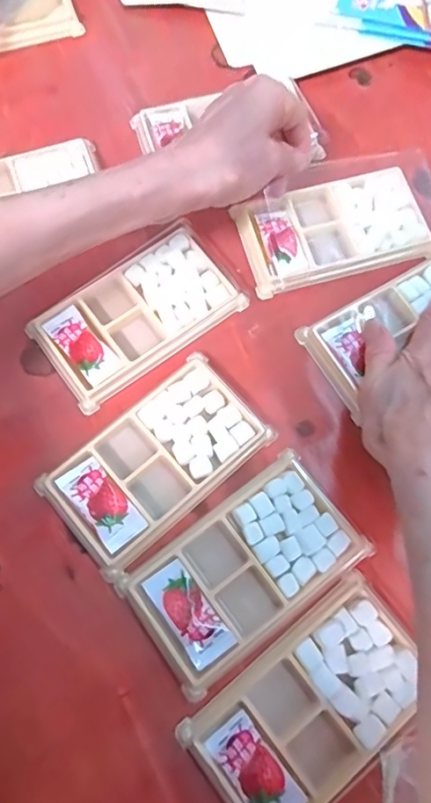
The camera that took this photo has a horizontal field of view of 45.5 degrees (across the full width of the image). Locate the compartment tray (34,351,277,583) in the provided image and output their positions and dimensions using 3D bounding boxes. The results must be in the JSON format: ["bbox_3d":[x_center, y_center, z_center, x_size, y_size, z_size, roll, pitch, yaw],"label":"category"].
[{"bbox_3d":[-0.037,0.038,0.328,0.136,0.013,0.077,-39,77,-12],"label":"compartment tray"}]

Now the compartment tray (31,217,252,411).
[{"bbox_3d":[-0.053,-0.063,0.359,0.138,0.015,0.075,-36,76,-11],"label":"compartment tray"}]

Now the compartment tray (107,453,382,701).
[{"bbox_3d":[0.018,0.101,0.309,0.132,0.014,0.077,-36,76,-11],"label":"compartment tray"}]

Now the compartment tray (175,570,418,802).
[{"bbox_3d":[0.055,0.172,0.286,0.133,0.014,0.077,-37,77,-12],"label":"compartment tray"}]

